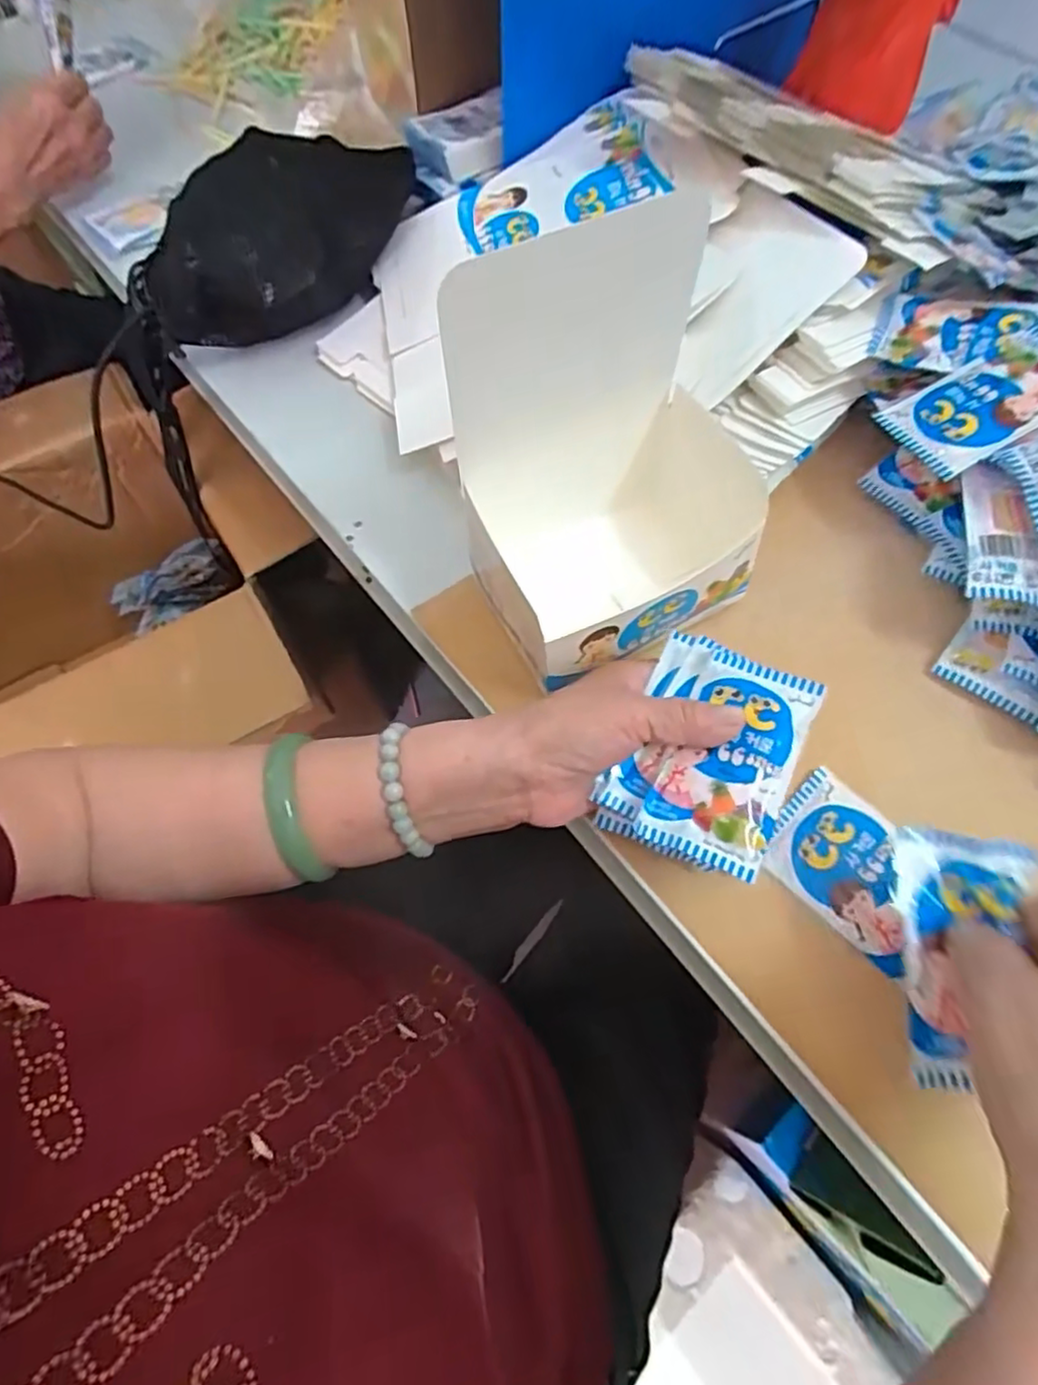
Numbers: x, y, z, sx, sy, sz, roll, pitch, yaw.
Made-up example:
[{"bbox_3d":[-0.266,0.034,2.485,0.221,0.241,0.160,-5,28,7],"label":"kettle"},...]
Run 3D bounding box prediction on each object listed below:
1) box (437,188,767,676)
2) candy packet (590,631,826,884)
[{"bbox_3d":[0.045,-0.110,0.368,0.135,0.212,0.144,-19,64,-8],"label":"box"},{"bbox_3d":[0.094,0.029,0.339,0.078,0.034,0.102,25,67,13],"label":"candy packet"}]

